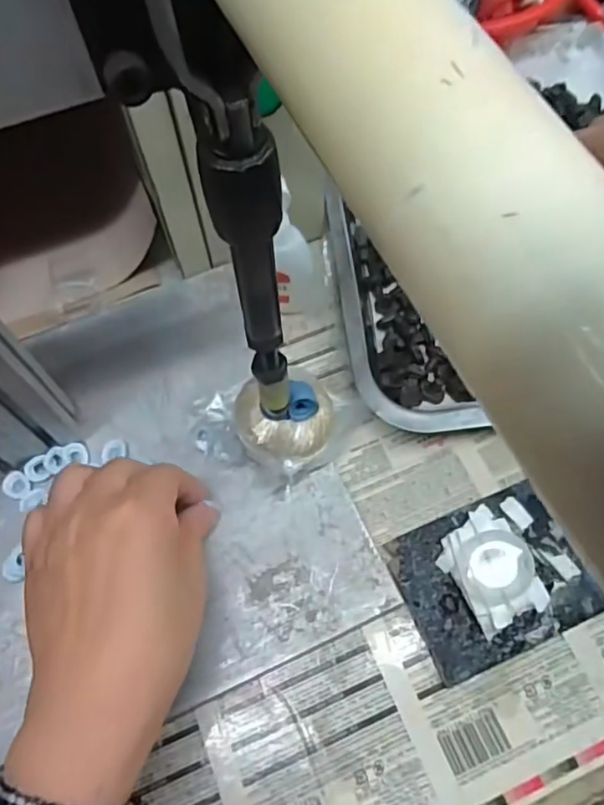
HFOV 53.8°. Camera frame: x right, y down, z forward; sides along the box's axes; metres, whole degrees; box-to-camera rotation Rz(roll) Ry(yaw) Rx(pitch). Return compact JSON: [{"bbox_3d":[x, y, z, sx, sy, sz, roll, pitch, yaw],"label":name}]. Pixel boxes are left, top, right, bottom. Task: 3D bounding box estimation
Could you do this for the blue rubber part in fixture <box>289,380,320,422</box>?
[{"bbox_3d":[0.001,-0.002,0.323,0.016,0.014,0.021,0,65,2],"label":"blue rubber part in fixture"}]

